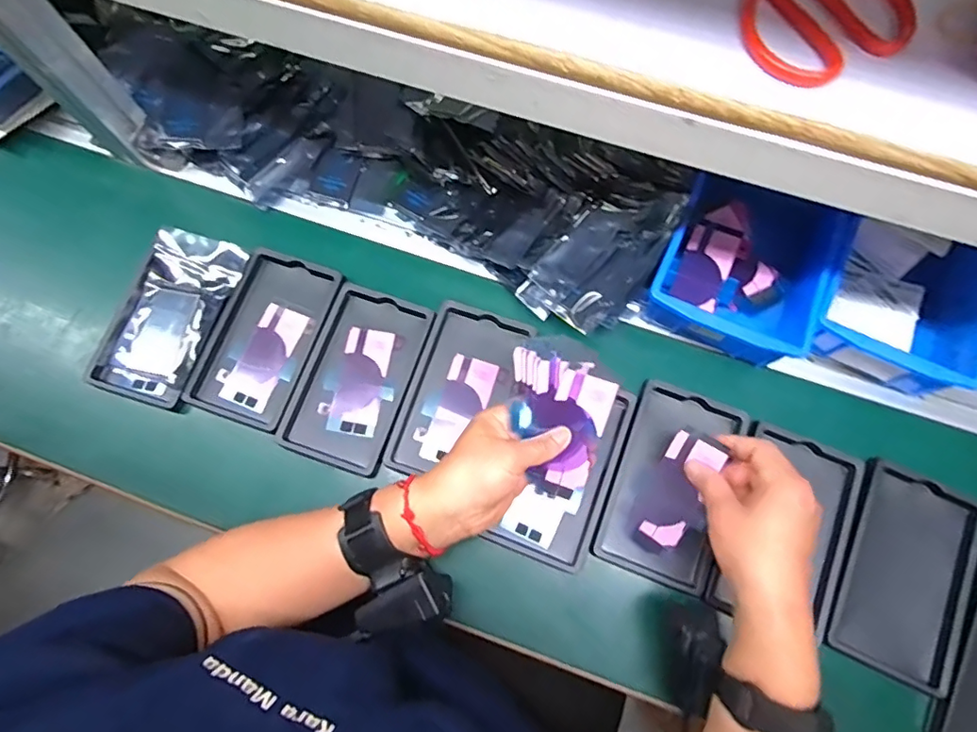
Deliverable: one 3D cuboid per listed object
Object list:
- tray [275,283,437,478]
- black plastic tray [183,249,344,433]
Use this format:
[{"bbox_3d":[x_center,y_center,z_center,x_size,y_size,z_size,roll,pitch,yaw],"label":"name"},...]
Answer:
[{"bbox_3d":[-0.117,0.010,0.485,0.095,0.017,0.157,19,74,6],"label":"tray"},{"bbox_3d":[-0.204,-0.027,0.496,0.093,0.016,0.157,18,74,6],"label":"black plastic tray"}]

